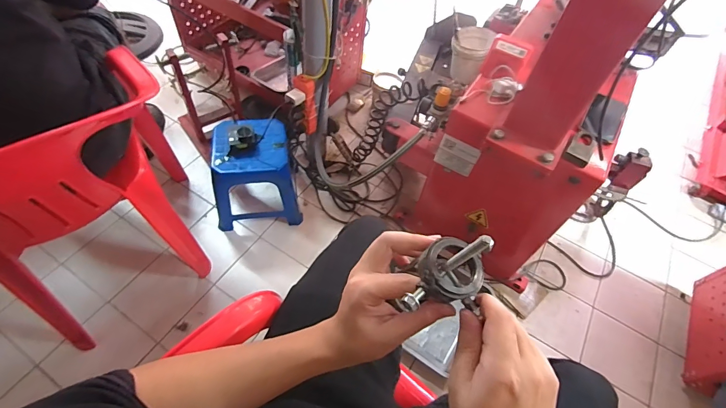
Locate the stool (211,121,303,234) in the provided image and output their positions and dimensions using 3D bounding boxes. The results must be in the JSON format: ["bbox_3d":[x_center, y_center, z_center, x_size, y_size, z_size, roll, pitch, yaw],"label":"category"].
[{"bbox_3d":[-0.335,-0.103,1.175,0.239,0.299,0.244,-3,58,-7],"label":"stool"}]

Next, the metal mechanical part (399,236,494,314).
[{"bbox_3d":[0.068,0.048,0.282,0.073,0.046,0.056,2,58,-3],"label":"metal mechanical part"}]

